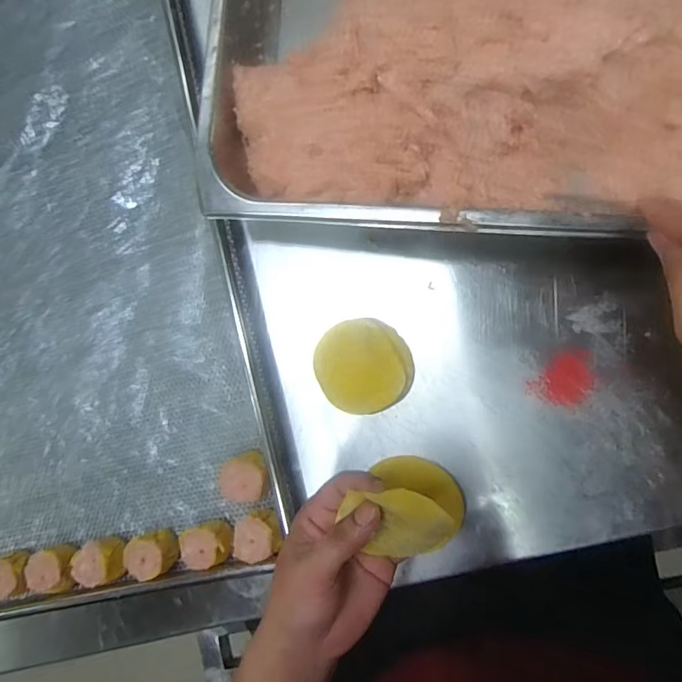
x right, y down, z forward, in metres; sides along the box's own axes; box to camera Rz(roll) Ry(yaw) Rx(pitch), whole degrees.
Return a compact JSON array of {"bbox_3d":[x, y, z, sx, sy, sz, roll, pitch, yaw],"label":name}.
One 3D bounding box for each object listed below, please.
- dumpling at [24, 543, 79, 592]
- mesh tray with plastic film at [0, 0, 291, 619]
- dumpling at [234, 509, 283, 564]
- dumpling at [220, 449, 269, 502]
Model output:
[{"bbox_3d":[-0.254,0.204,0.440,0.044,0.035,0.038,-22,84,7],"label":"dumpling"},{"bbox_3d":[-0.306,-0.071,0.467,0.415,0.031,0.621,-14,85,8],"label":"mesh tray with plastic film"},{"bbox_3d":[-0.066,0.159,0.403,0.038,0.031,0.036,0,87,9],"label":"dumpling"},{"bbox_3d":[-0.078,0.113,0.412,0.043,0.035,0.037,-8,86,8],"label":"dumpling"}]

